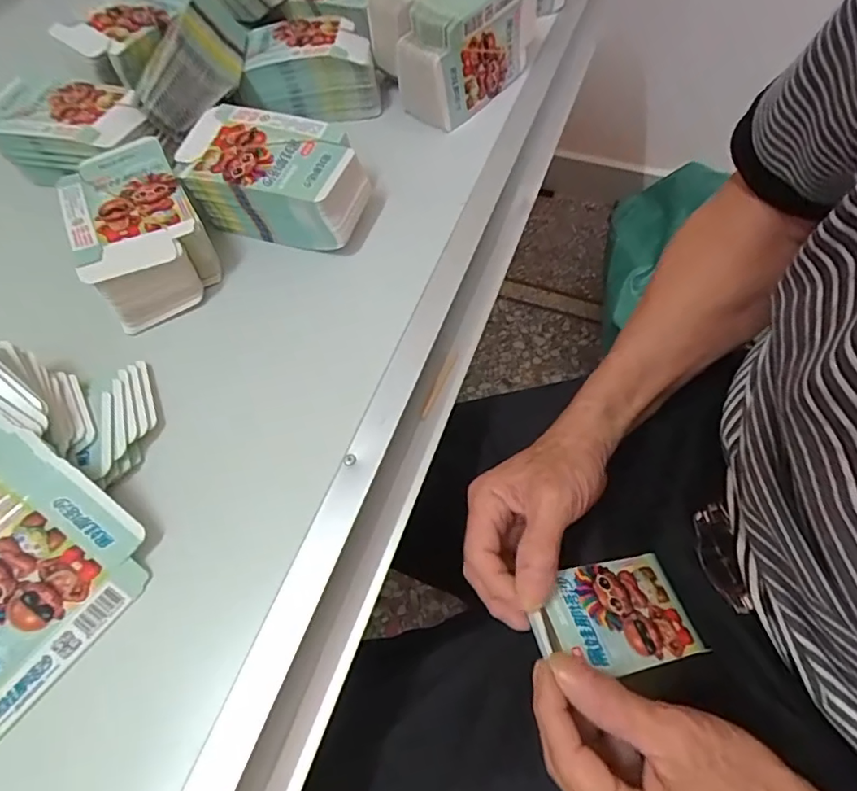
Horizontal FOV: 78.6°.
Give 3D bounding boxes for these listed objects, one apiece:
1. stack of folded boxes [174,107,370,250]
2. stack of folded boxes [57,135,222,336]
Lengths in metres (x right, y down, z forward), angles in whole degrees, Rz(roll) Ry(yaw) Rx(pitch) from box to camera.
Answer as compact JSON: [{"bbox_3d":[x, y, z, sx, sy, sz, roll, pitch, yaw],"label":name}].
[{"bbox_3d":[-0.129,-0.179,0.430,0.158,0.061,0.087,11,59,19],"label":"stack of folded boxes"},{"bbox_3d":[-0.226,-0.135,0.411,0.085,0.057,0.155,-29,55,-9],"label":"stack of folded boxes"}]

